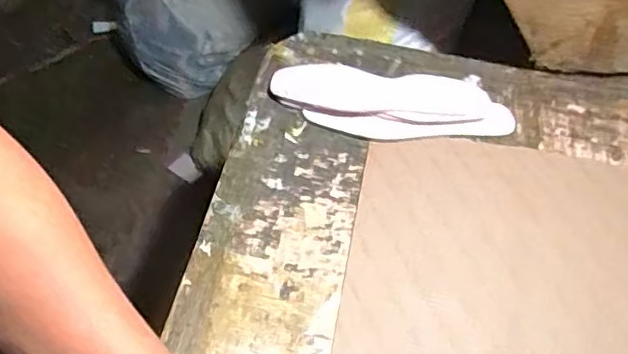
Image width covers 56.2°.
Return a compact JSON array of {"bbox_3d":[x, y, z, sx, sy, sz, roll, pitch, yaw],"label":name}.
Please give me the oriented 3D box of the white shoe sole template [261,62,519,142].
[{"bbox_3d":[0.094,-0.090,0.709,0.284,0.015,0.102,4,62,-2],"label":"white shoe sole template"}]

